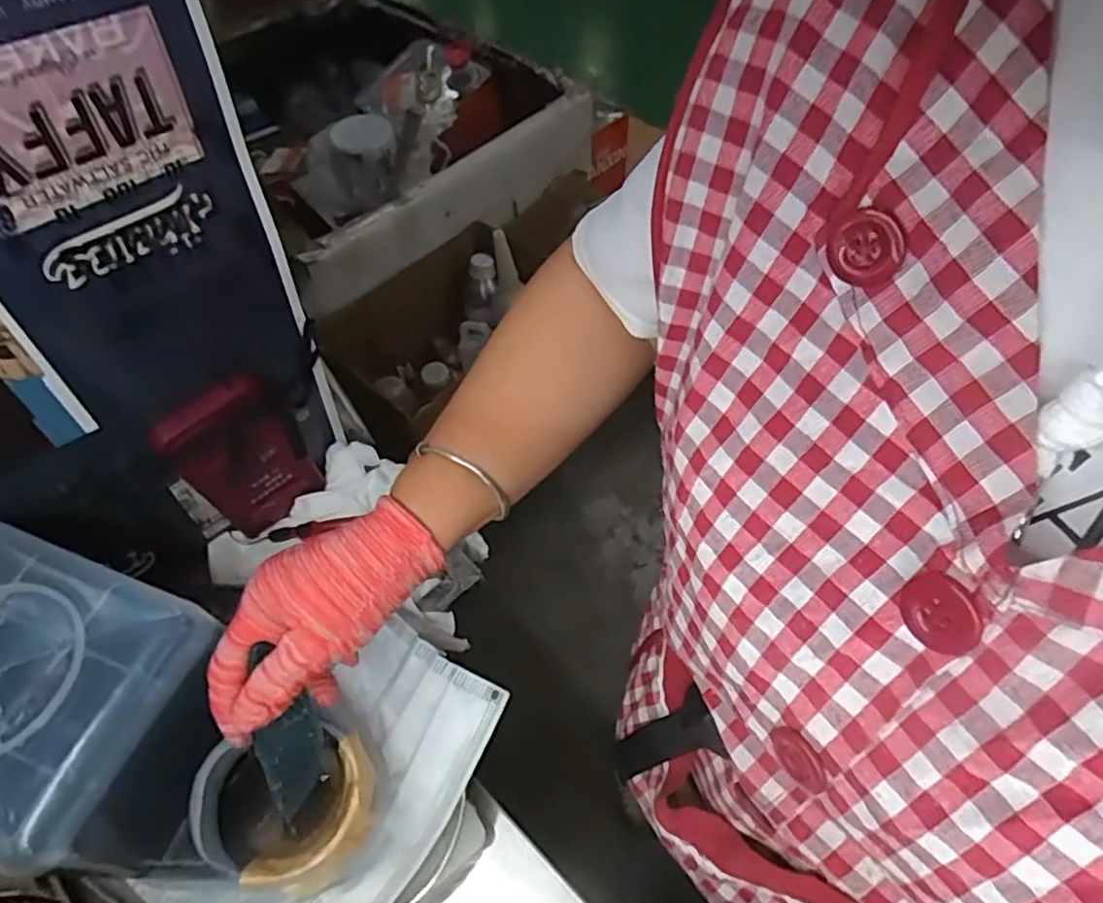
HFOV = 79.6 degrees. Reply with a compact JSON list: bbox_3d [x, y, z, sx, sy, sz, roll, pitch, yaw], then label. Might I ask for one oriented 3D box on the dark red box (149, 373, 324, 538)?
[{"bbox_3d":[-0.232,0.009,0.502,0.079,0.155,0.017,-31,59,-18],"label":"dark red box"}]

